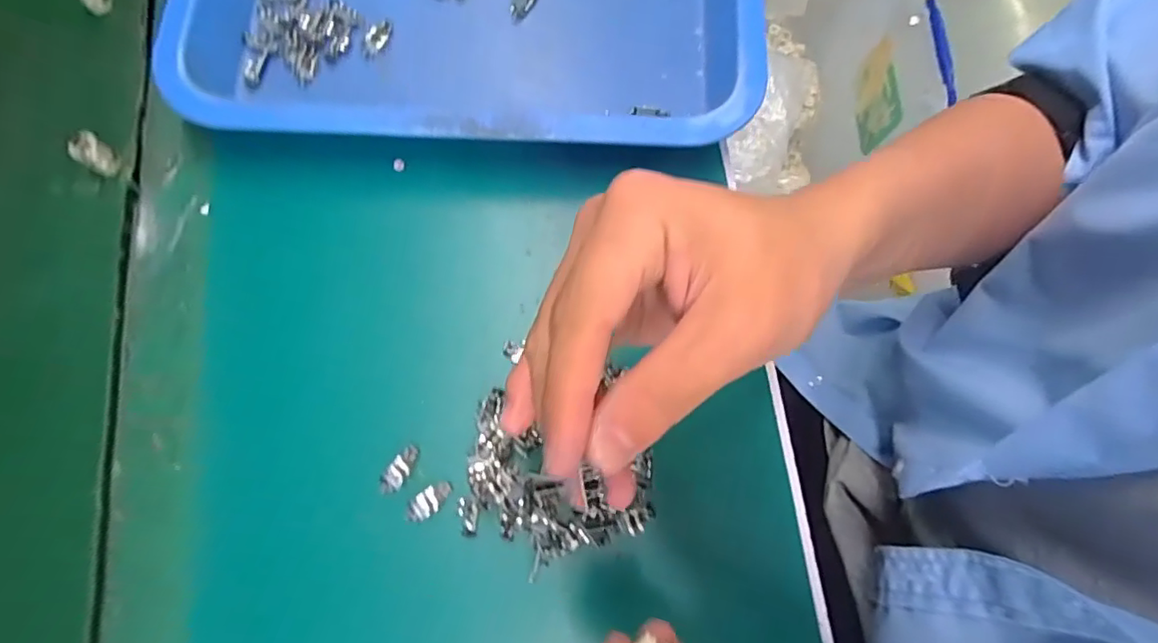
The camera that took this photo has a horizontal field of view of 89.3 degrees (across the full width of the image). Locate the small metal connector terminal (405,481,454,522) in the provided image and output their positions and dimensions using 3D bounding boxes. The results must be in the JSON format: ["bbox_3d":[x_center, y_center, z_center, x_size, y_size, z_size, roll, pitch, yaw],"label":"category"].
[{"bbox_3d":[-0.076,0.091,0.296,0.026,0.007,0.013,-38,78,-10],"label":"small metal connector terminal"}]

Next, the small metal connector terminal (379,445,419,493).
[{"bbox_3d":[-0.092,0.076,0.301,0.012,0.004,0.026,27,61,7],"label":"small metal connector terminal"}]

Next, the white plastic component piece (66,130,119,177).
[{"bbox_3d":[-0.279,-0.096,0.340,0.017,0.025,0.016,0,75,0],"label":"white plastic component piece"}]

